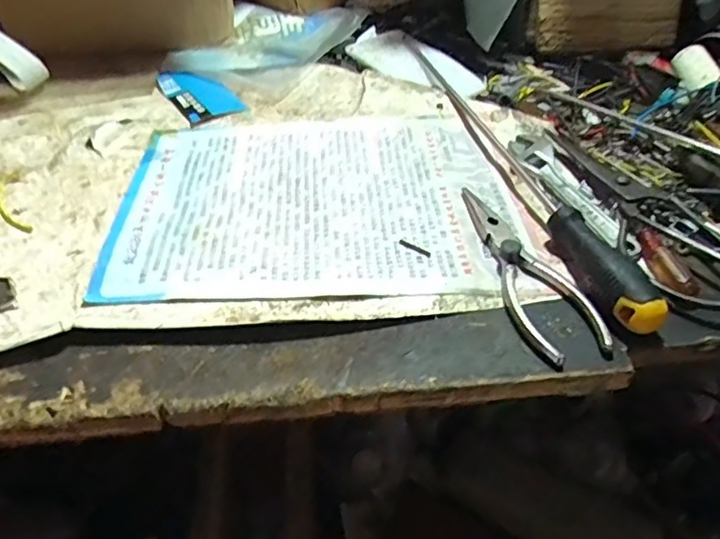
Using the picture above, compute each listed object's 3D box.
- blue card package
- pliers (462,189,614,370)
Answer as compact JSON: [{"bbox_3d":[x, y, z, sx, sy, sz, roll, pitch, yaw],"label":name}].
[{"bbox_3d":[-0.145,-0.162,0.522,0.054,0.005,0.088,-24,51,-25],"label":"blue card package"},{"bbox_3d":[0.103,-0.007,0.359,0.047,0.017,0.154,-7,46,-9],"label":"pliers"}]

